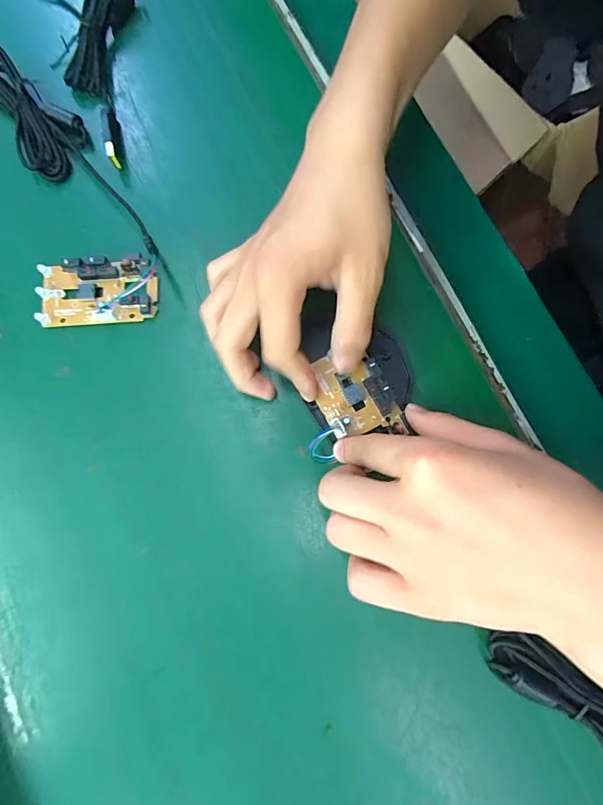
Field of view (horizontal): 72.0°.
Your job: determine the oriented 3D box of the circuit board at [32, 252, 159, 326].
[{"bbox_3d":[-0.140,-0.077,0.285,0.080,0.019,0.043,-4,80,-1],"label":"circuit board"}]

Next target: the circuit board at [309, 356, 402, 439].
[{"bbox_3d":[0.032,-0.007,0.263,0.043,0.011,0.056,-25,81,-5],"label":"circuit board"}]

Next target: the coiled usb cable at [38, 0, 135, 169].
[{"bbox_3d":[-0.161,-0.292,0.313,0.077,0.018,0.243,-28,81,-6],"label":"coiled usb cable"}]

